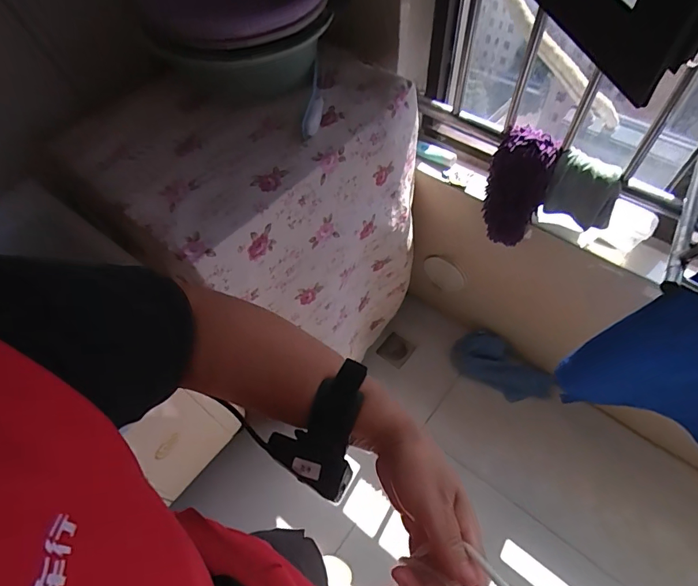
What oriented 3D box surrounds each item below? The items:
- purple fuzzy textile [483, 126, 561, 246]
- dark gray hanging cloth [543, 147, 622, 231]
[{"bbox_3d":[0.375,-0.233,0.990,0.125,0.242,0.129,-2,57,2],"label":"purple fuzzy textile"},{"bbox_3d":[0.486,-0.207,0.902,0.055,0.129,0.139,-40,64,-20],"label":"dark gray hanging cloth"}]

